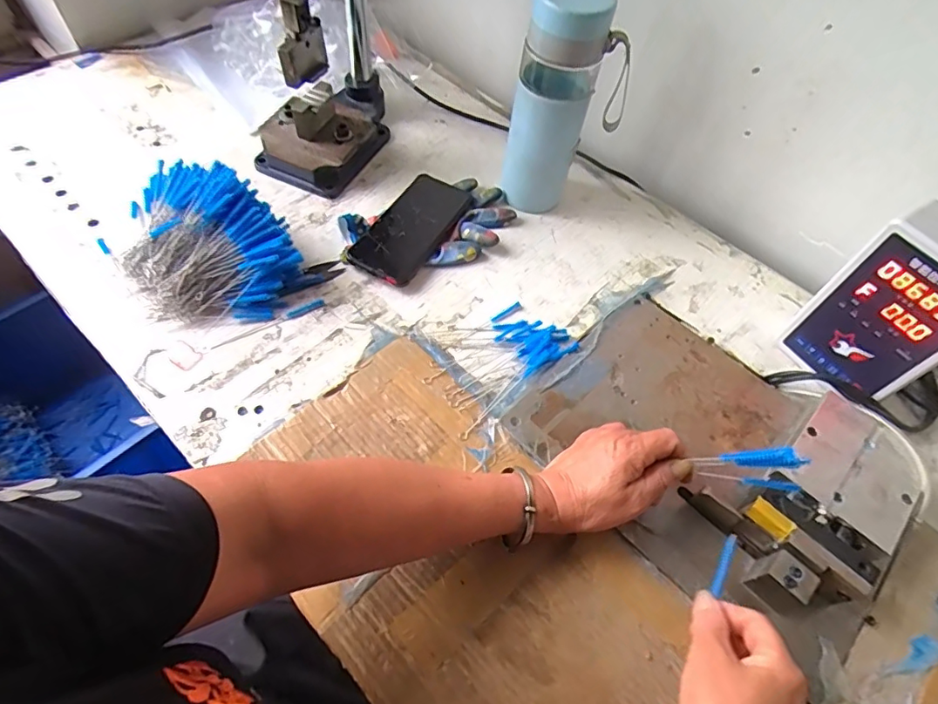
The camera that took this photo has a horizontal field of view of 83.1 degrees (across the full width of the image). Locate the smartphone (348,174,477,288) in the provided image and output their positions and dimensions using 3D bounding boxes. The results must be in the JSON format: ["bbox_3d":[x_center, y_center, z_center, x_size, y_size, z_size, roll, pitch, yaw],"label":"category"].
[{"bbox_3d":[-0.063,-0.143,0.607,0.080,0.015,0.165,30,62,15],"label":"smartphone"}]

